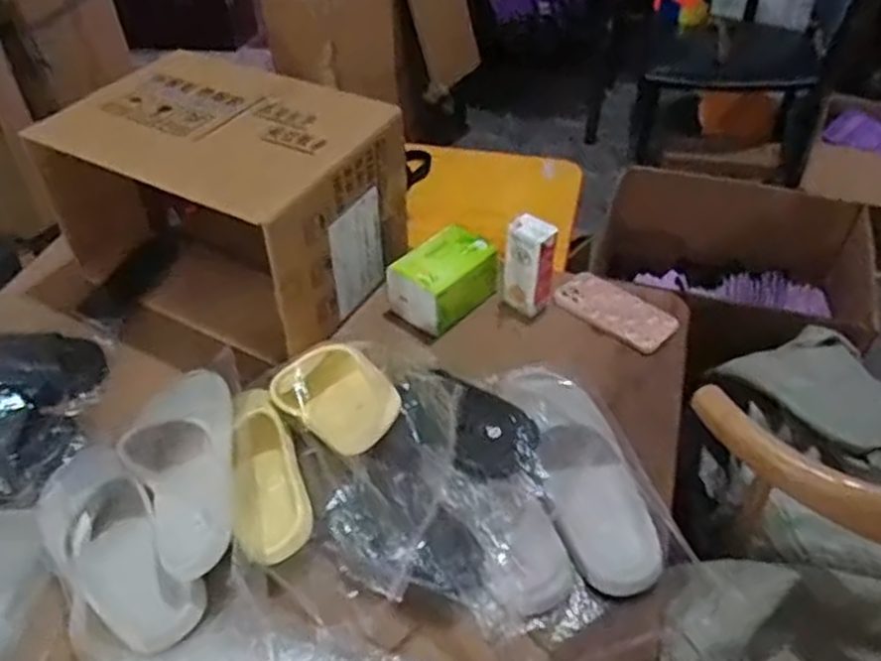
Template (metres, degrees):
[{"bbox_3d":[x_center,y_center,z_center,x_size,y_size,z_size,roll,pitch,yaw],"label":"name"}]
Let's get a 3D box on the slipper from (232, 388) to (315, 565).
[{"bbox_3d":[-0.186,0.158,0.783,0.071,0.059,0.201,8,44,-29],"label":"slipper"}]

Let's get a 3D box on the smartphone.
[{"bbox_3d":[0.239,-0.029,1.021,0.165,0.015,0.080,32,53,31],"label":"smartphone"}]

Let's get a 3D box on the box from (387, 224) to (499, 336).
[{"bbox_3d":[0.007,-0.074,1.019,0.139,0.085,0.093,-33,52,-29],"label":"box"}]

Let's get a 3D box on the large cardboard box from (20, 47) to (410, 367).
[{"bbox_3d":[-0.288,-0.181,1.021,0.405,0.253,0.301,27,50,27],"label":"large cardboard box"}]

